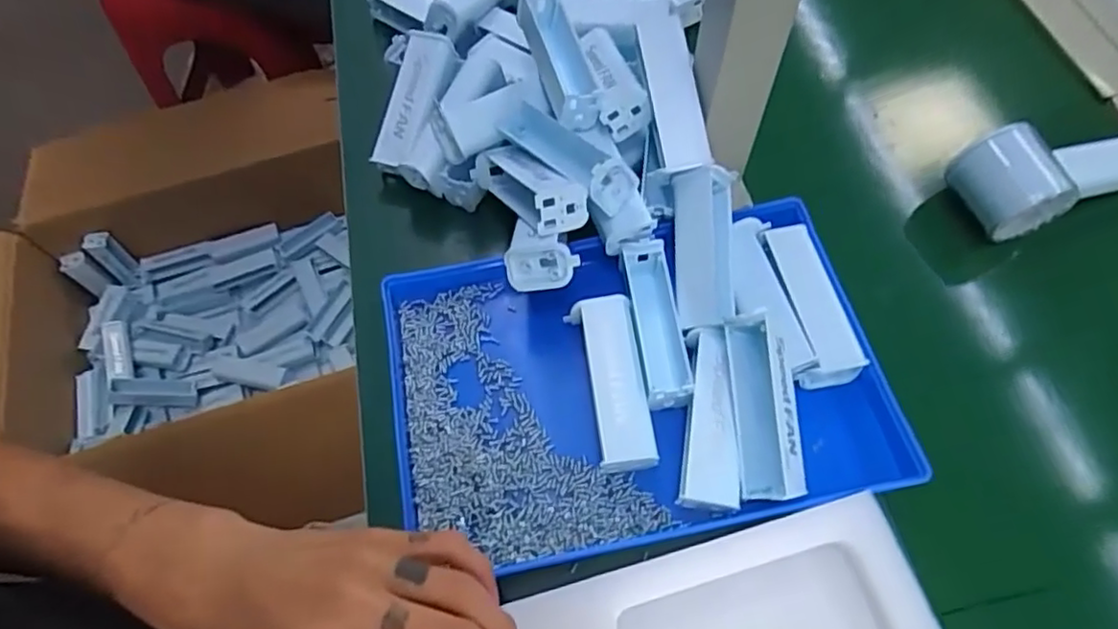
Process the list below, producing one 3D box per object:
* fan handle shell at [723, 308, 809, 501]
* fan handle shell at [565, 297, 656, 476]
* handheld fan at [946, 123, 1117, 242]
[{"bbox_3d":[0.112,0.049,0.352,0.032,0.028,0.098,-5,77,-1],"label":"fan handle shell"},{"bbox_3d":[0.033,0.040,0.382,0.035,0.028,0.099,-10,62,-4],"label":"fan handle shell"},{"bbox_3d":[0.344,-0.100,0.432,0.149,0.048,0.054,-15,63,-6],"label":"handheld fan"}]

